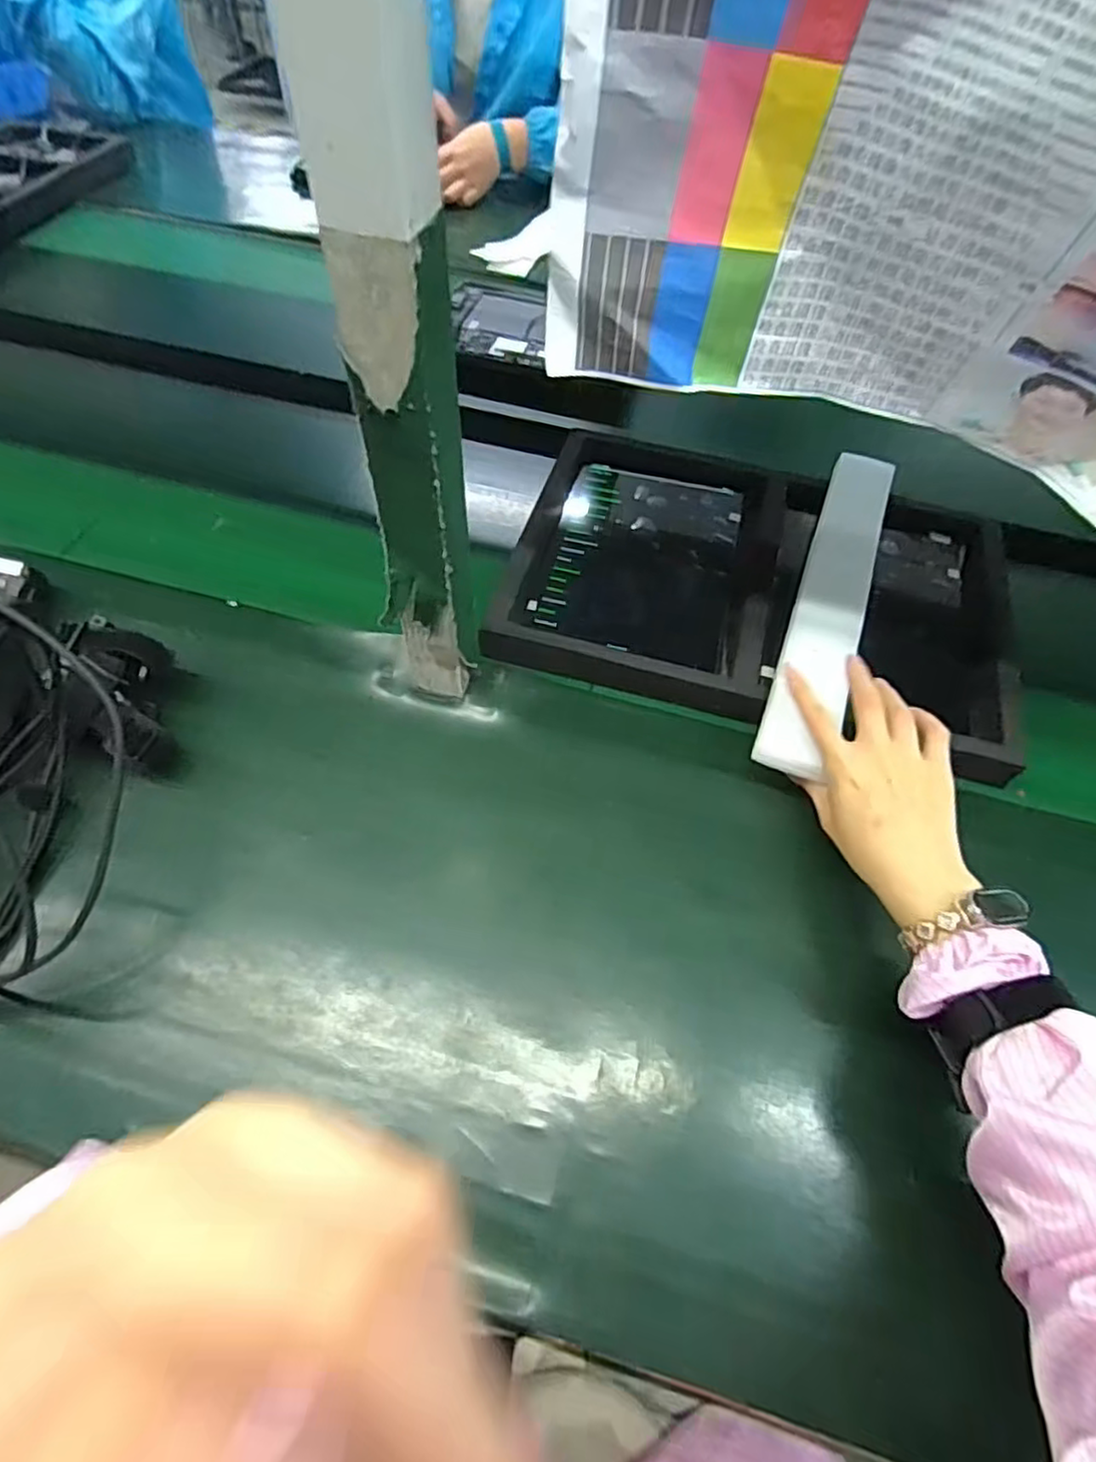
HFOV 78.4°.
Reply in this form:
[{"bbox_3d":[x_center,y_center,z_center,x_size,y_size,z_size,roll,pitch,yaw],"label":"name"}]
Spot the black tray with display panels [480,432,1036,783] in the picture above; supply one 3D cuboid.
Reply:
[{"bbox_3d":[0.188,-0.138,0.602,0.414,0.029,0.305,15,60,7],"label":"black tray with display panels"}]

